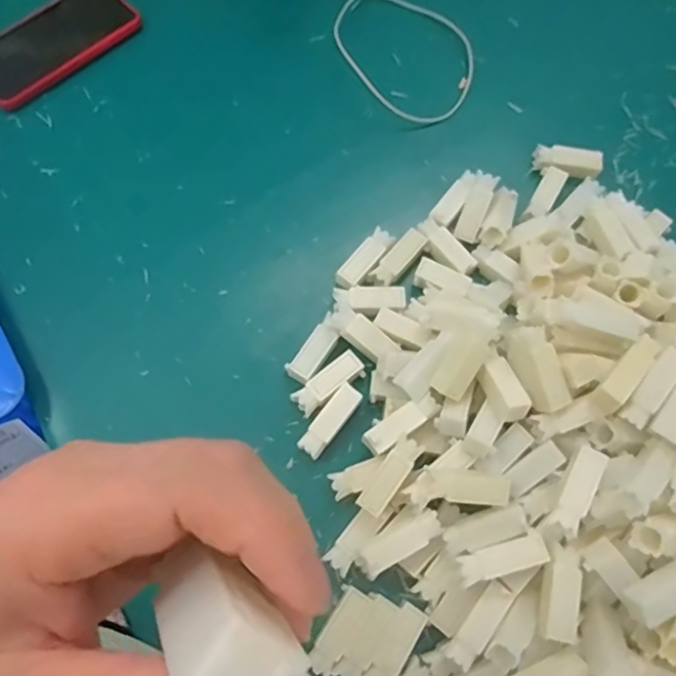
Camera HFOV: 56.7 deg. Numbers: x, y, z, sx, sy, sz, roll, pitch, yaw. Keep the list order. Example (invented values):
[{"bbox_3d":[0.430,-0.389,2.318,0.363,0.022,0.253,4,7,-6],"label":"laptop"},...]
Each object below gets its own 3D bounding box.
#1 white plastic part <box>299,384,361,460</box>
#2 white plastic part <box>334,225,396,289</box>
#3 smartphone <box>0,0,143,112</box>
[{"bbox_3d":[-0.006,0.067,0.496,0.020,0.023,0.061,35,73,11],"label":"white plastic part"},{"bbox_3d":[0.024,-0.068,0.555,0.022,0.015,0.063,39,73,12],"label":"white plastic part"},{"bbox_3d":[-0.287,-0.300,0.628,0.172,0.011,0.086,-42,76,-15],"label":"smartphone"}]

